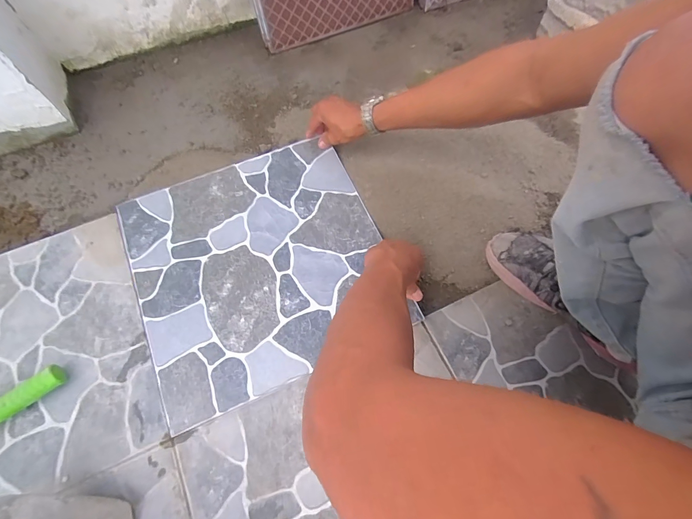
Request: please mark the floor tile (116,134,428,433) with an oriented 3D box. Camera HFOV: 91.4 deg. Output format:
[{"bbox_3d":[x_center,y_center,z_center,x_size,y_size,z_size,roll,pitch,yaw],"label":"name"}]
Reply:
[{"bbox_3d":[-0.140,0.001,0.557,0.389,0.007,0.382,-23,72,-9],"label":"floor tile"}]

